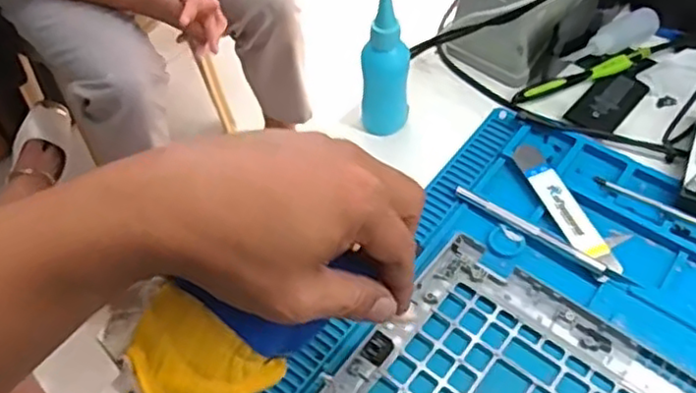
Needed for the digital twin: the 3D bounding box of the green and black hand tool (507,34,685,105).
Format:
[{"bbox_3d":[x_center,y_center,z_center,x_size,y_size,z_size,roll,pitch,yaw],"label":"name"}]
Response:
[{"bbox_3d":[0.207,-0.103,0.545,0.157,0.010,0.013,-19,55,-12],"label":"green and black hand tool"}]

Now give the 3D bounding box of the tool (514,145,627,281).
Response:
[{"bbox_3d":[0.150,0.008,0.468,0.022,0.007,0.118,-23,56,-3],"label":"tool"}]

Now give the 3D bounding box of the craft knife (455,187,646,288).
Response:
[{"bbox_3d":[0.131,0.027,0.453,0.131,0.006,0.010,31,60,23],"label":"craft knife"}]

